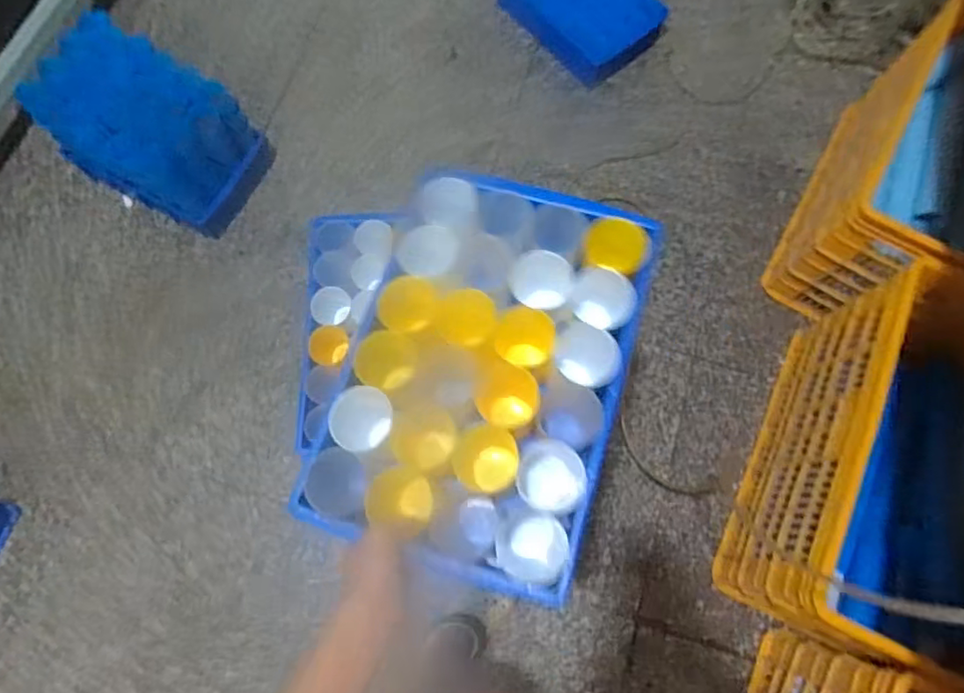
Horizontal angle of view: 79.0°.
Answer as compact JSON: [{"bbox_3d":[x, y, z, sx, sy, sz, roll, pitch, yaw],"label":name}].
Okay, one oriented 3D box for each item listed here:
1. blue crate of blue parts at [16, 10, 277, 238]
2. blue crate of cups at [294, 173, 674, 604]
[{"bbox_3d":[-0.743,-0.481,1.335,0.386,0.327,0.294,25,75,6],"label":"blue crate of blue parts"},{"bbox_3d":[0.005,0.027,0.619,0.259,0.112,0.381,18,74,3],"label":"blue crate of cups"}]

